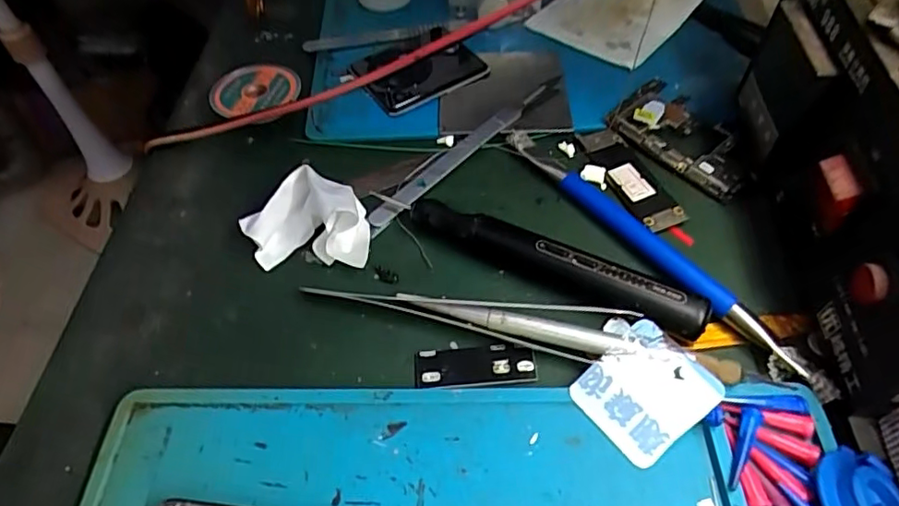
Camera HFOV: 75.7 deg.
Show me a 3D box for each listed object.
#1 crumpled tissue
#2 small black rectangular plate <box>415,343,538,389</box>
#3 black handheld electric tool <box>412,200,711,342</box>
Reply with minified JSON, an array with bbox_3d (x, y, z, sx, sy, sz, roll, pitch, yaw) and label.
[{"bbox_3d":[-0.062,-0.014,0.246,0.048,0.025,0.050,-19,54,-13],"label":"crumpled tissue"},{"bbox_3d":[0.010,0.042,0.216,0.044,0.004,0.016,-3,57,3],"label":"small black rectangular plate"},{"bbox_3d":[0.039,0.004,0.231,0.122,0.015,0.018,25,57,19],"label":"black handheld electric tool"}]

